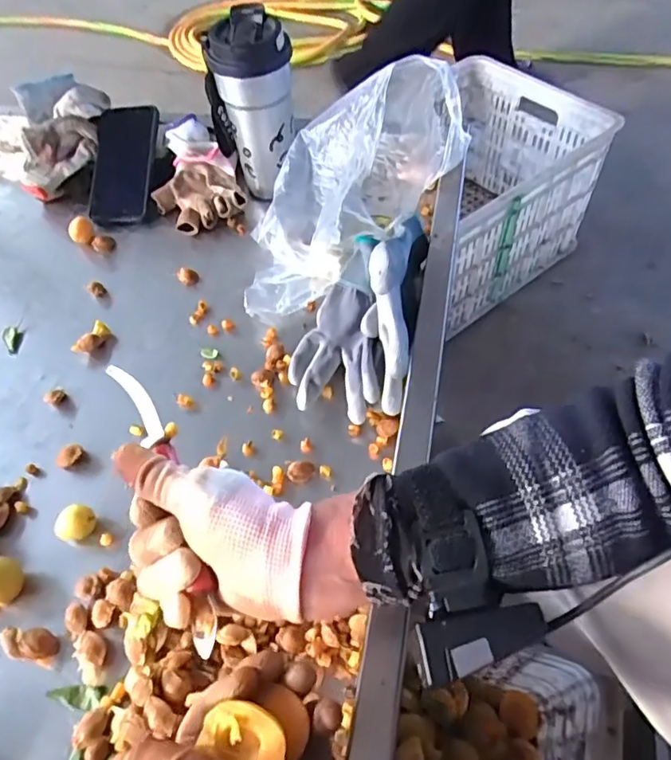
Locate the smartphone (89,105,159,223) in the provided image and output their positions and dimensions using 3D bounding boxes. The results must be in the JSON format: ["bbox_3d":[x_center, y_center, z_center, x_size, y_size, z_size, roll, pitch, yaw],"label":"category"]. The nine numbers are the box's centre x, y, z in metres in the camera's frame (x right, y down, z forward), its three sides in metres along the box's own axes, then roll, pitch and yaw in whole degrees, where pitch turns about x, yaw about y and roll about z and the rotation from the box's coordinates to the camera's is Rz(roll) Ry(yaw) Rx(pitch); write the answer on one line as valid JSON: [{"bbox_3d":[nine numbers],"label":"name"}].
[{"bbox_3d":[-0.267,-0.272,0.699,0.077,0.011,0.152,2,82,9],"label":"smartphone"}]

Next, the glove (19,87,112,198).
[{"bbox_3d":[-0.346,-0.305,0.703,0.066,0.052,0.156,30,89,23],"label":"glove"}]

